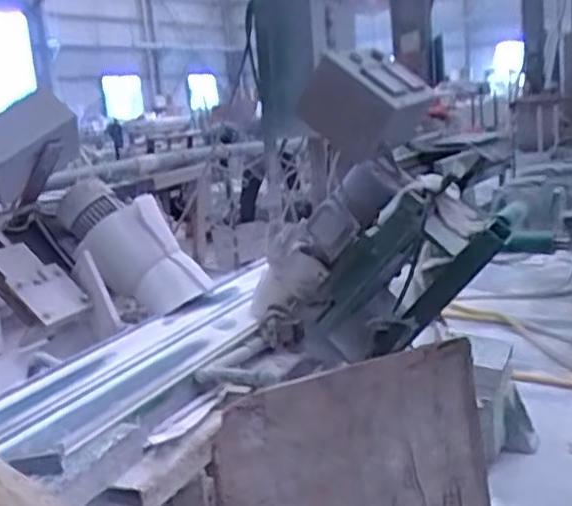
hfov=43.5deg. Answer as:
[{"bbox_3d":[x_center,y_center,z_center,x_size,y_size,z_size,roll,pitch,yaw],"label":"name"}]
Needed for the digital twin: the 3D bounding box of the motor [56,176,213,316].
[{"bbox_3d":[-0.417,-0.027,1.890,0.455,0.174,0.171,39,27,12],"label":"motor"}]

